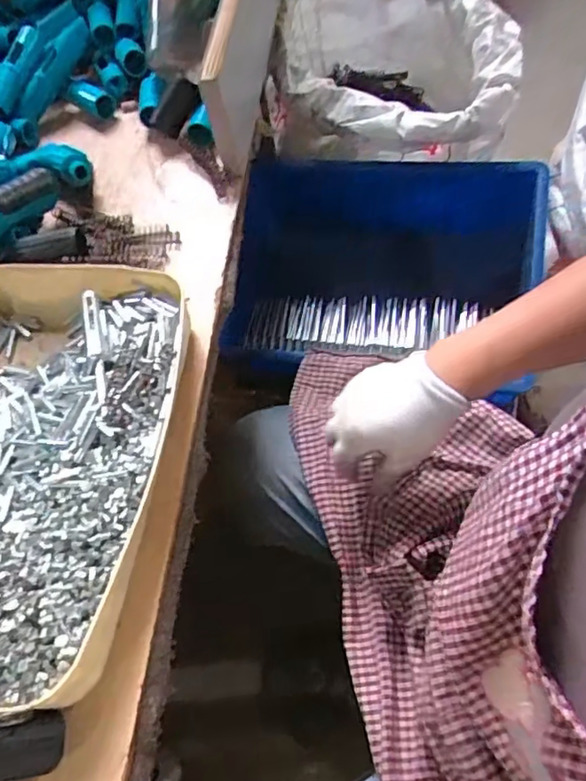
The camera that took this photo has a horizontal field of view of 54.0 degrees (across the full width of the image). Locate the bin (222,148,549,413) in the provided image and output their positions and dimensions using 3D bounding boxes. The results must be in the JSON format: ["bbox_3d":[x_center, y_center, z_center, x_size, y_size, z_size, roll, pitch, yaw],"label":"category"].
[{"bbox_3d":[0.097,-0.138,0.763,0.424,0.326,0.164,6,18,7],"label":"bin"}]

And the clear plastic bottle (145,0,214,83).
[{"bbox_3d":[-0.134,-0.441,0.665,0.083,0.083,0.156,4,95,5],"label":"clear plastic bottle"}]

